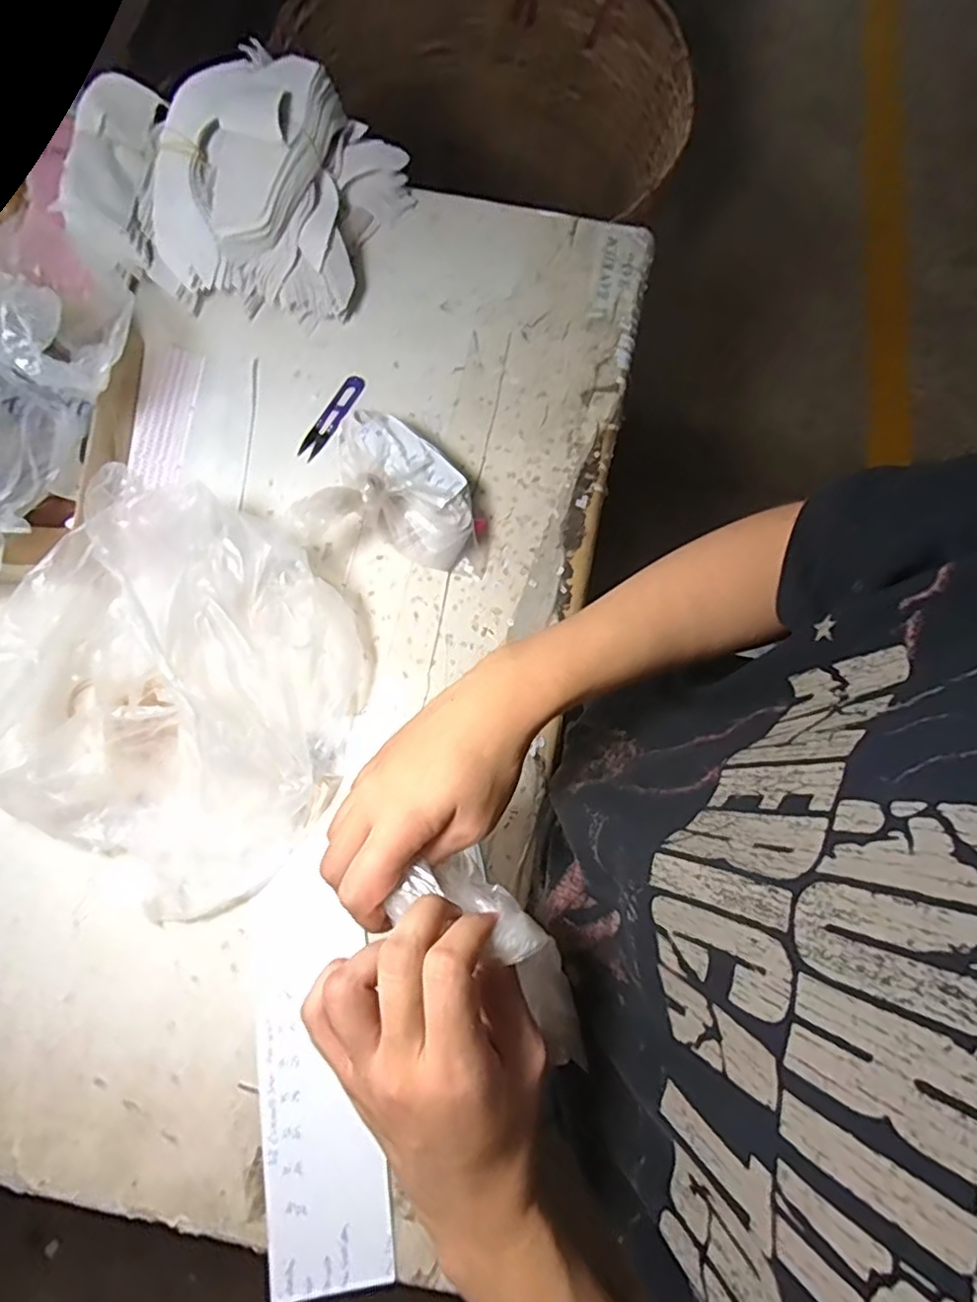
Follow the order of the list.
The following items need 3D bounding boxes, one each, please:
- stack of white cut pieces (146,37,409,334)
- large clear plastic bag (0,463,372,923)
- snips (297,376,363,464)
[{"bbox_3d":[-0.206,-0.463,0.623,0.182,0.135,0.238,20,76,4],"label":"stack of white cut pieces"},{"bbox_3d":[-0.246,0.030,0.506,0.269,0.140,0.284,36,78,8],"label":"large clear plastic bag"},{"bbox_3d":[-0.161,-0.241,0.655,0.023,0.010,0.102,30,77,6],"label":"snips"}]

